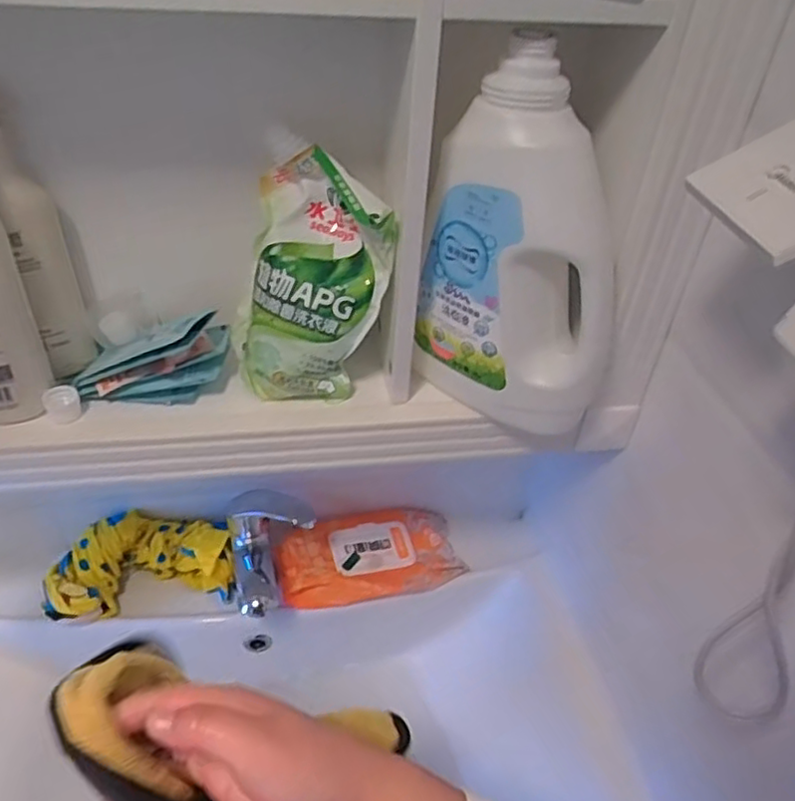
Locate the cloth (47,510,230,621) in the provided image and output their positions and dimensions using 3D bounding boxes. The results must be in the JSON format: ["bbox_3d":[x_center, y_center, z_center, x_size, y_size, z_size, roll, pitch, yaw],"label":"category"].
[{"bbox_3d":[-0.287,0.183,0.758,0.192,0.064,0.100,-8,41,-15],"label":"cloth"}]

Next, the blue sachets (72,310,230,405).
[{"bbox_3d":[-0.210,-0.043,0.561,0.131,0.068,0.070,-3,40,-9],"label":"blue sachets"}]

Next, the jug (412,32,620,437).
[{"bbox_3d":[0.105,-0.102,0.507,0.148,0.259,0.082,33,48,30],"label":"jug"}]

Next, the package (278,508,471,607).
[{"bbox_3d":[-0.034,0.182,0.805,0.214,0.039,0.126,-9,41,-15],"label":"package"}]

